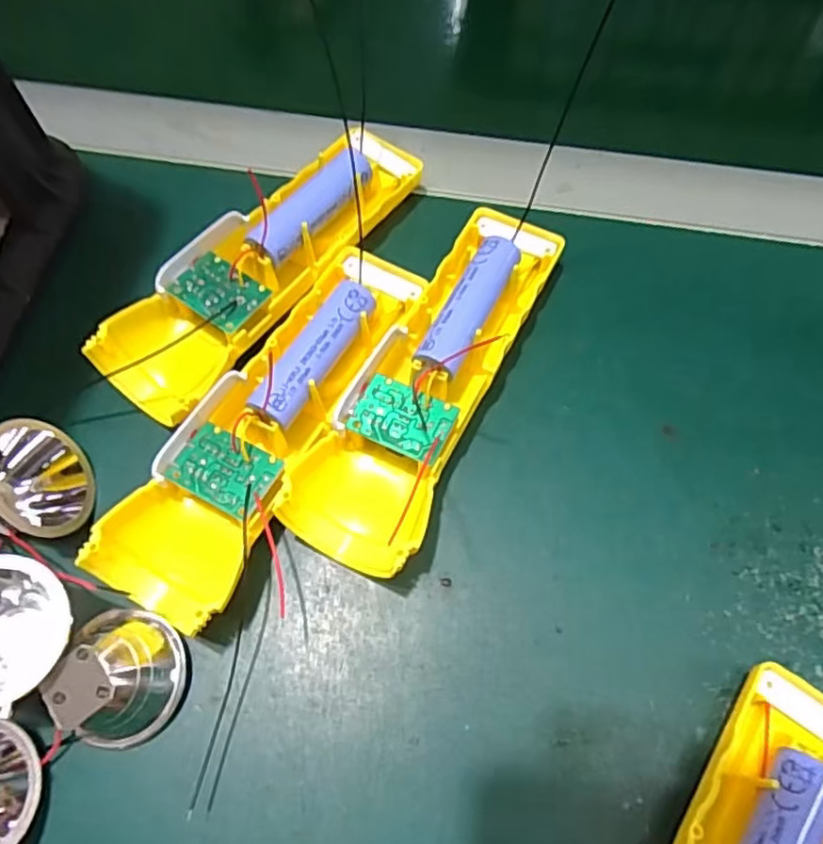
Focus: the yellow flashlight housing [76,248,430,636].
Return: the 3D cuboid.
[{"bbox_3d":[-0.051,-0.003,0.251,0.049,0.033,0.162,27,69,12],"label":"yellow flashlight housing"}]

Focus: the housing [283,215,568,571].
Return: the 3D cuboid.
[{"bbox_3d":[0.010,-0.021,0.259,0.049,0.032,0.164,25,69,11],"label":"housing"}]

